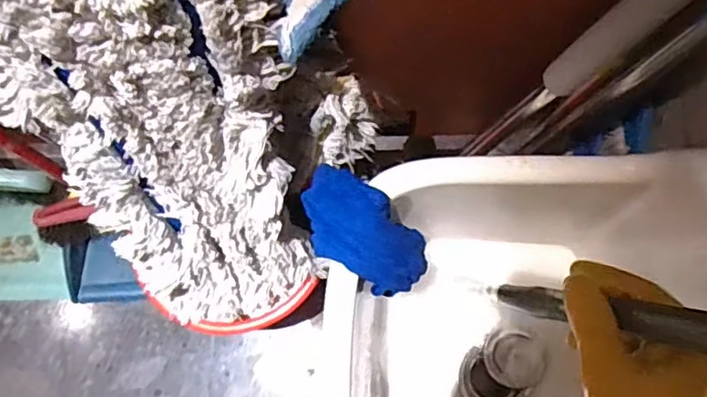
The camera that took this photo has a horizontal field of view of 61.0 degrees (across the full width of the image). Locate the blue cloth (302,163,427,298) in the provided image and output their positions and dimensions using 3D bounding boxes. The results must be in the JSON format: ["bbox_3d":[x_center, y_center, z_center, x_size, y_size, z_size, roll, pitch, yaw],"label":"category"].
[{"bbox_3d":[0.011,0.042,0.648,0.144,0.121,0.084,31,80,8],"label":"blue cloth"}]

